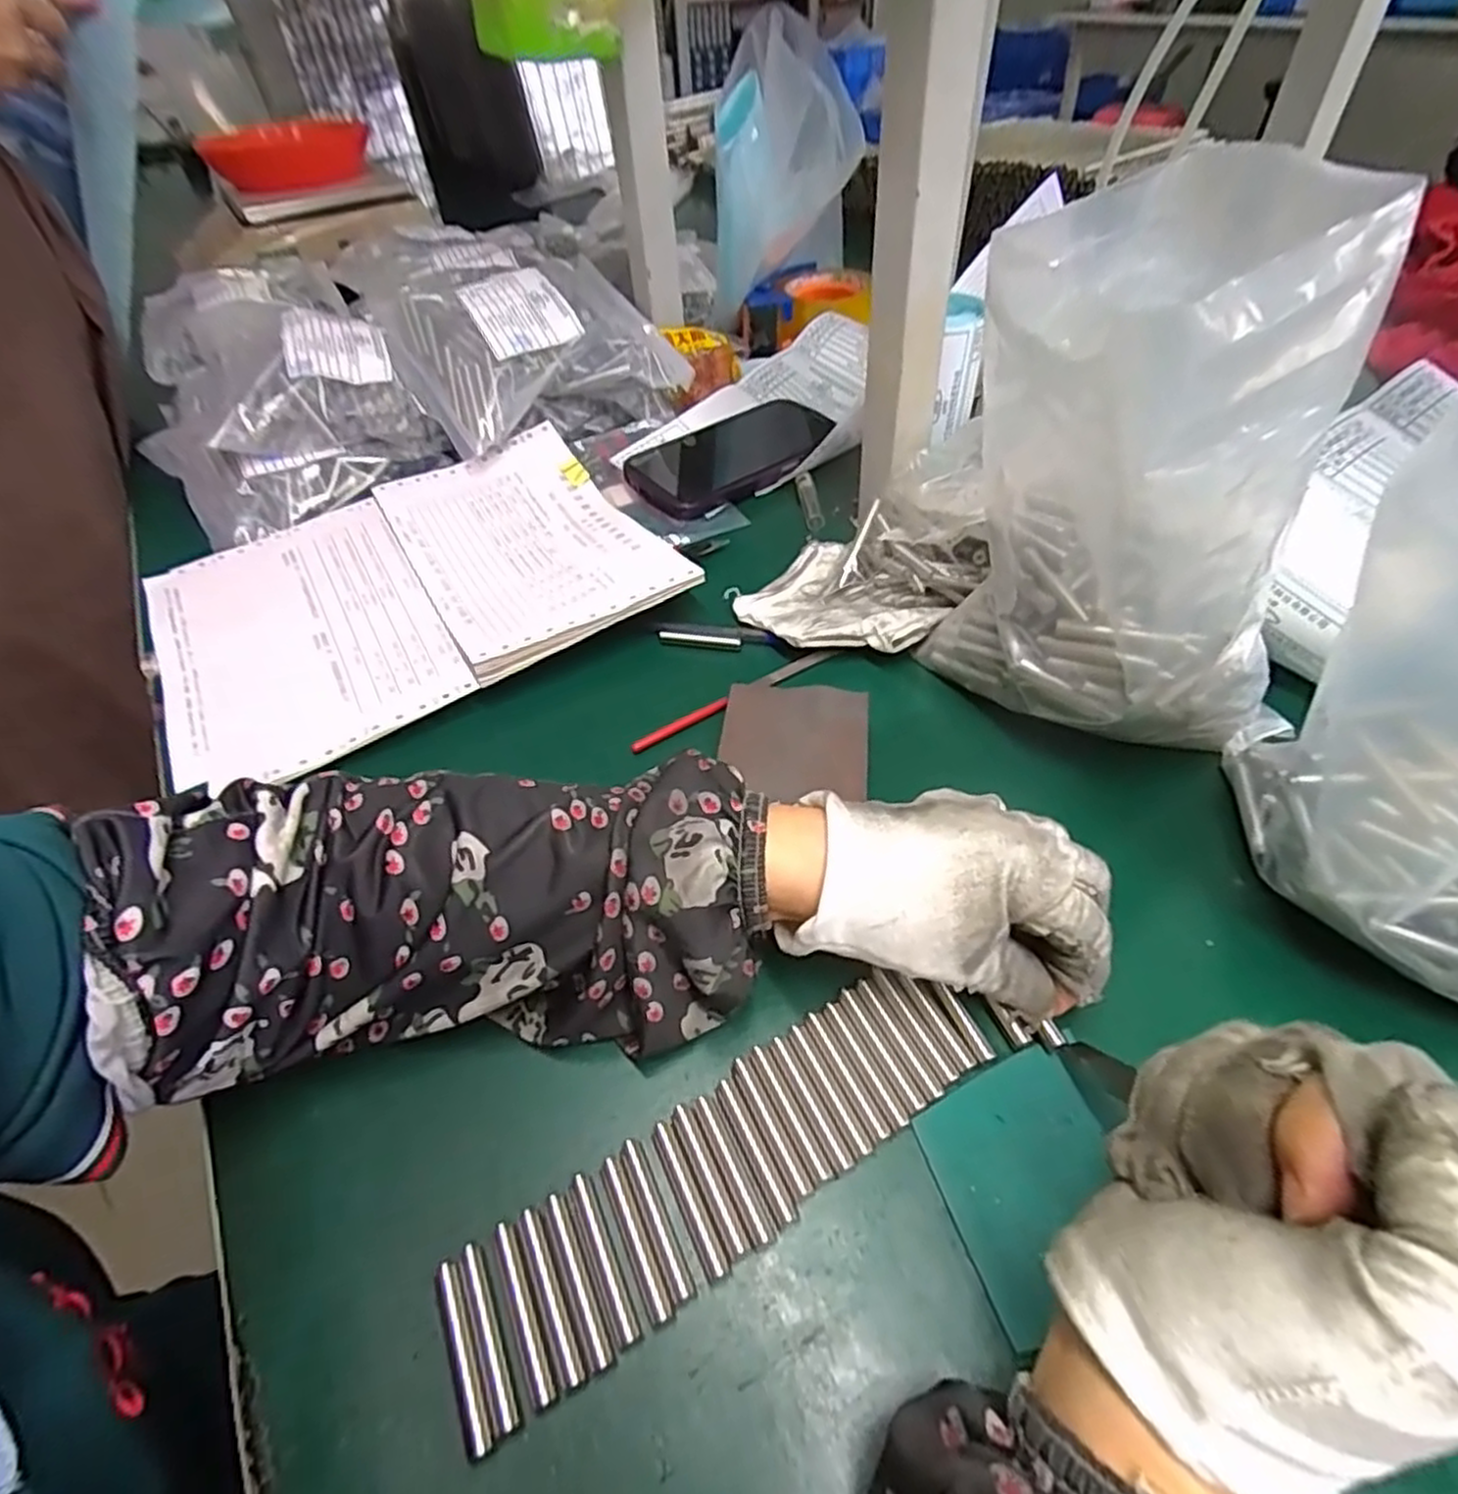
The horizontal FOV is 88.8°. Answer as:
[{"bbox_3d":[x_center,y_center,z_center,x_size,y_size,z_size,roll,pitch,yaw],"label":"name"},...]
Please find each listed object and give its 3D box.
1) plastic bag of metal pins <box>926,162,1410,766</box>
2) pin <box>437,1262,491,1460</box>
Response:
[{"bbox_3d":[0.174,-0.102,0.307,0.146,0.206,0.121,-5,48,-1],"label":"plastic bag of metal pins"},{"bbox_3d":[-0.077,0.175,0.215,0.006,0.004,0.047,-23,51,-16],"label":"pin"}]

